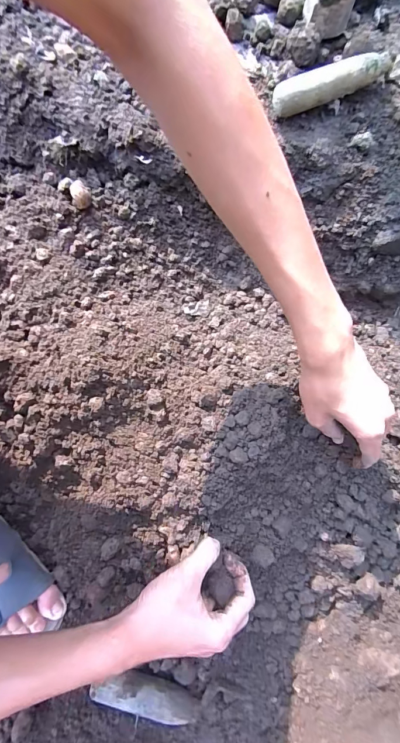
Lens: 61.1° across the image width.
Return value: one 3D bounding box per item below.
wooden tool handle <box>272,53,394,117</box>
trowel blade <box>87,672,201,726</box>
[{"bbox_3d":[0.156,-0.337,0.401,0.148,0.042,0.026,-19,77,-3],"label":"wooden tool handle"},{"bbox_3d":[-0.061,0.372,0.388,0.120,0.023,0.029,11,78,3],"label":"trowel blade"}]

